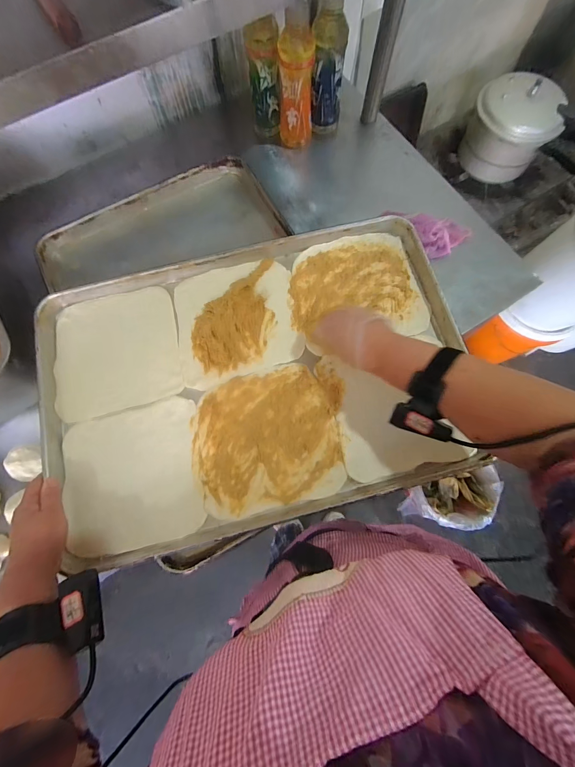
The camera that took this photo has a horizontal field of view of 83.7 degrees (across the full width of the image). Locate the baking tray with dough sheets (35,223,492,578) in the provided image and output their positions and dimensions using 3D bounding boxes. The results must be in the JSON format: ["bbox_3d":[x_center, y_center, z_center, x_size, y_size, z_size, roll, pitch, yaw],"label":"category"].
[{"bbox_3d":[-0.047,-0.014,0.472,0.589,0.034,0.401,-14,75,-2],"label":"baking tray with dough sheets"}]

